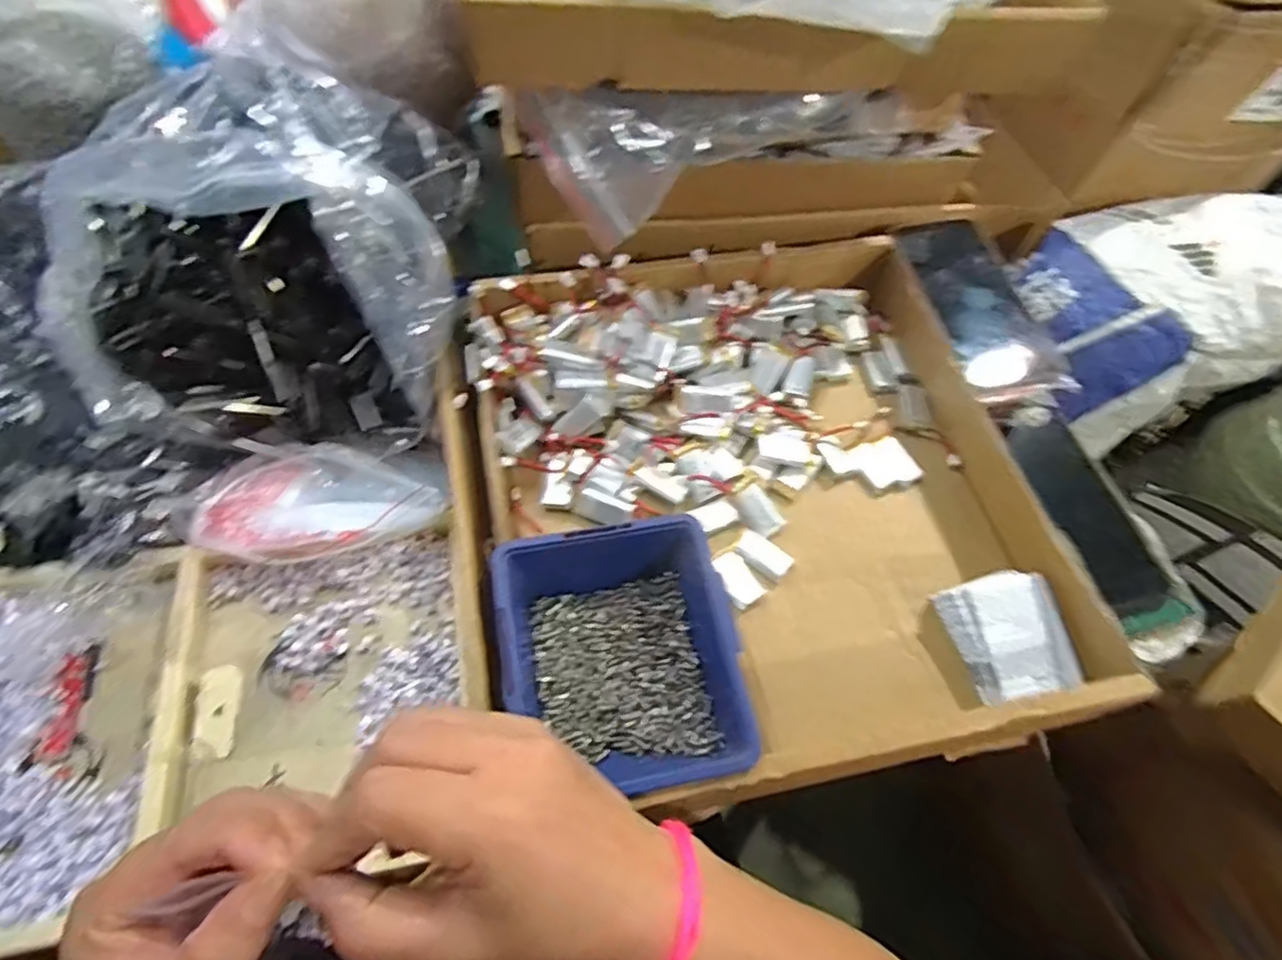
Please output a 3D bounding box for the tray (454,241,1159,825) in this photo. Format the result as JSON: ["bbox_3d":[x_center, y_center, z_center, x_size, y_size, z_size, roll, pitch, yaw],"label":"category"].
[{"bbox_3d":[0.077,0.002,0.446,0.374,0.067,0.373,-8,60,-8],"label":"tray"}]

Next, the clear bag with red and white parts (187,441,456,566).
[{"bbox_3d":[-0.196,0.015,0.413,0.152,0.045,0.077,-8,60,-8],"label":"clear bag with red and white parts"}]

